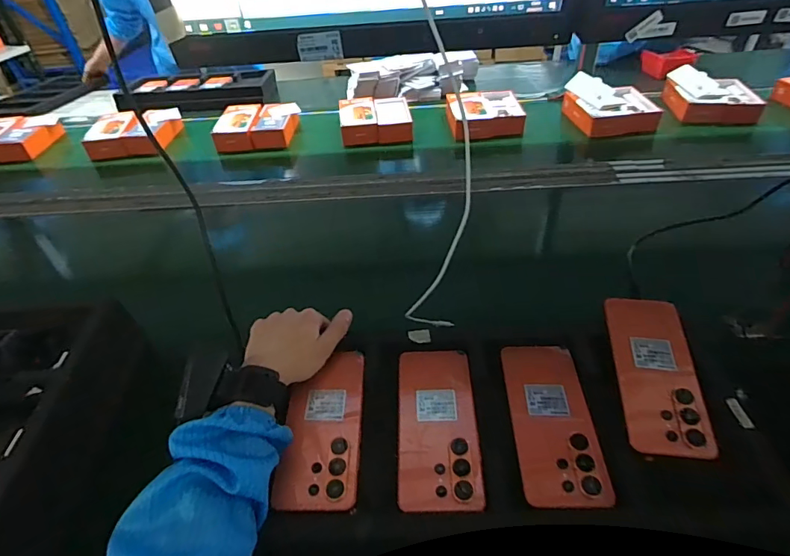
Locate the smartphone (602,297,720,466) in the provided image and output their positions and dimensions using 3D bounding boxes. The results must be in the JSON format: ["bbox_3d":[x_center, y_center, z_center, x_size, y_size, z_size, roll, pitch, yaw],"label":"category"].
[{"bbox_3d":[0.271,0.095,0.468,0.074,0.008,0.180,-2,53,15],"label":"smartphone"}]

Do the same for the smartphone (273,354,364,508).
[{"bbox_3d":[-0.069,0.145,0.447,0.076,0.007,0.162,2,45,4],"label":"smartphone"}]

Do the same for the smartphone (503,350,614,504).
[{"bbox_3d":[0.152,0.134,0.436,0.071,0.013,0.166,0,43,2],"label":"smartphone"}]

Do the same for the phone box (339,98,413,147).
[{"bbox_3d":[-0.105,-0.456,1.291,0.107,0.065,0.187,-5,43,-3],"label":"phone box"}]

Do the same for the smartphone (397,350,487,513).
[{"bbox_3d":[0.042,0.142,0.443,0.076,0.007,0.166,0,43,1],"label":"smartphone"}]

